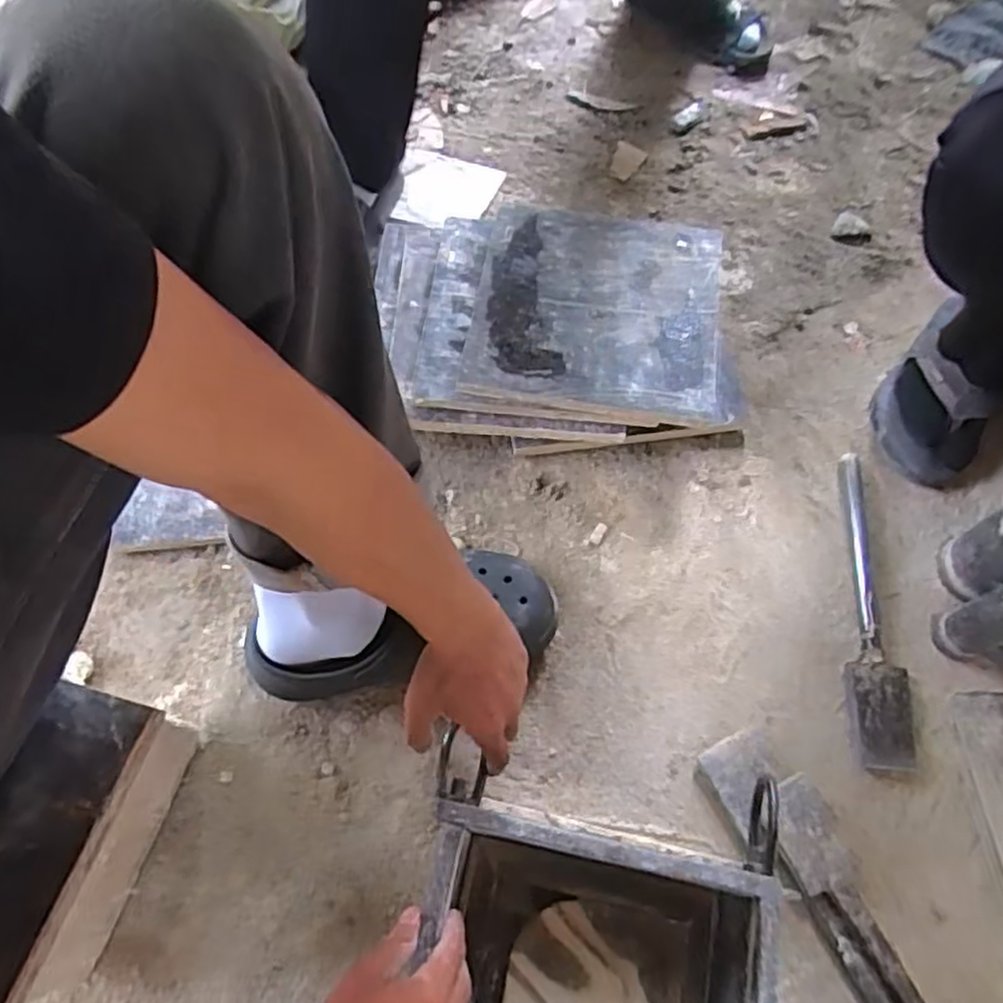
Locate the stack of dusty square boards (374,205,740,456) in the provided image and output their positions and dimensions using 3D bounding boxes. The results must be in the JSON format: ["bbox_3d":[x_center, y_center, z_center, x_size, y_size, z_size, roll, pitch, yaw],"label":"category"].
[{"bbox_3d":[0.056,-0.193,0.793,0.401,0.103,0.285,3,68,1],"label":"stack of dusty square boards"}]

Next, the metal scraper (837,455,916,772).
[{"bbox_3d":[0.351,0.096,0.696,0.056,0.014,0.307,4,64,2],"label":"metal scraper"}]

